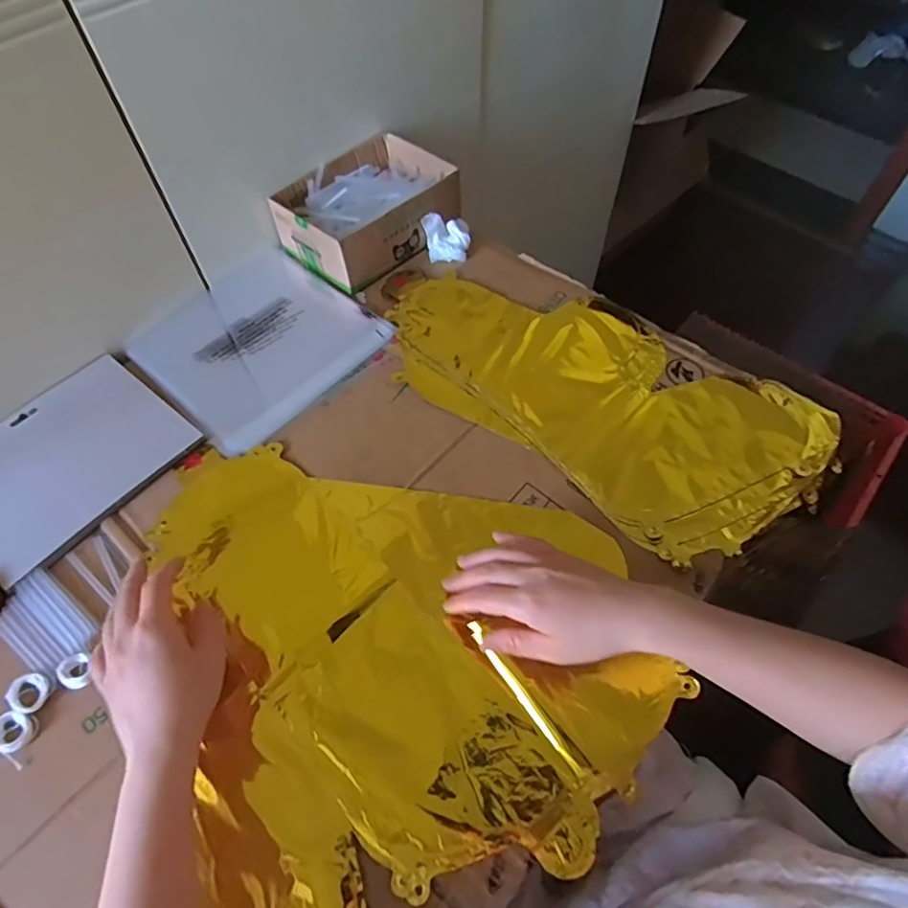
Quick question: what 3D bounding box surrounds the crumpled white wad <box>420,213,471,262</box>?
[{"bbox_3d":[-0.008,-0.249,0.654,0.052,0.034,0.040,-5,58,-3],"label":"crumpled white wad"}]

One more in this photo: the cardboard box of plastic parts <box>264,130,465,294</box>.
[{"bbox_3d":[-0.098,-0.283,0.656,0.143,0.062,0.188,39,66,22],"label":"cardboard box of plastic parts"}]

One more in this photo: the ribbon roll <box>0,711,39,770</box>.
[{"bbox_3d":[-0.305,0.195,0.398,0.037,0.005,0.027,31,63,18],"label":"ribbon roll"}]

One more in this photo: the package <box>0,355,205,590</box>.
[{"bbox_3d":[-0.354,0.003,0.520,0.161,0.008,0.190,34,64,19],"label":"package"}]

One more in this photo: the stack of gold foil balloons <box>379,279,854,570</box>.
[{"bbox_3d":[0.135,-0.072,0.570,0.429,0.008,0.227,34,64,19],"label":"stack of gold foil balloons"}]

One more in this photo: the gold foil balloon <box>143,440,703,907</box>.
[{"bbox_3d":[-0.031,0.145,0.440,0.343,0.013,0.411,-19,60,-11],"label":"gold foil balloon"}]

